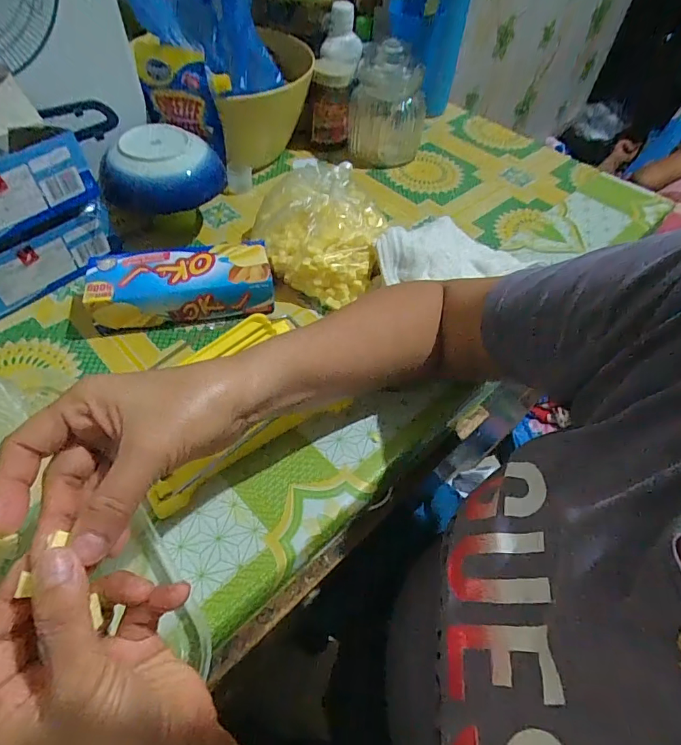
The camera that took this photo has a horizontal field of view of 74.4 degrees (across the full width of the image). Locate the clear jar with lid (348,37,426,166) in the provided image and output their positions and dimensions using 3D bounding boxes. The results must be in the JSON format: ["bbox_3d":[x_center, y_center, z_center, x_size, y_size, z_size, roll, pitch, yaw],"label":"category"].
[{"bbox_3d":[0.067,-0.370,0.633,0.107,0.138,0.096,6,52,2],"label":"clear jar with lid"}]

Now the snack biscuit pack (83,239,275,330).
[{"bbox_3d":[-0.161,-0.089,0.464,0.173,0.048,0.071,-10,53,-10],"label":"snack biscuit pack"}]

